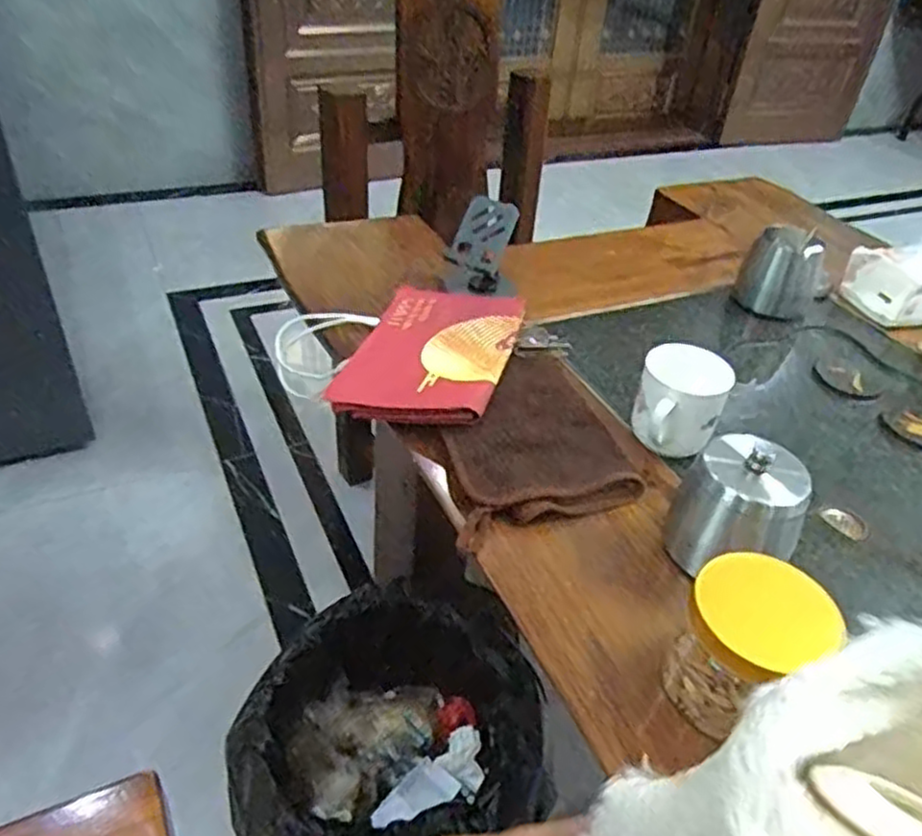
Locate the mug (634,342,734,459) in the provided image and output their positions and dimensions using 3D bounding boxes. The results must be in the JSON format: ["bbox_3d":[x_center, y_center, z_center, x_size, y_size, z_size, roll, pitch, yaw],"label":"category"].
[{"bbox_3d":[0.186,-0.009,0.631,0.070,0.076,0.080,17,40,13],"label":"mug"}]

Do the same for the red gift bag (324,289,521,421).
[{"bbox_3d":[-0.024,-0.069,0.708,0.142,0.029,0.216,14,40,10],"label":"red gift bag"}]

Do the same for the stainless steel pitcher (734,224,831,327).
[{"bbox_3d":[0.386,-0.176,0.867,0.097,0.079,0.084,24,43,21],"label":"stainless steel pitcher"}]

